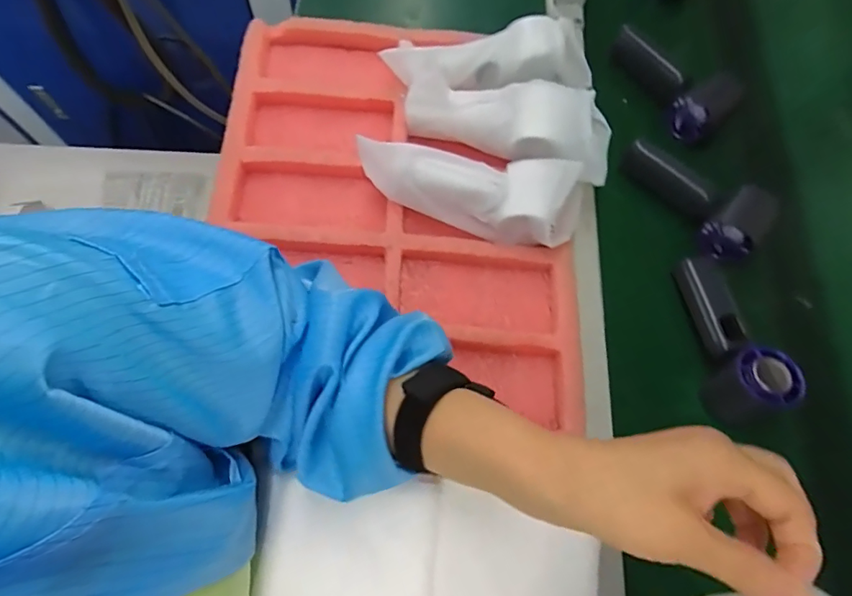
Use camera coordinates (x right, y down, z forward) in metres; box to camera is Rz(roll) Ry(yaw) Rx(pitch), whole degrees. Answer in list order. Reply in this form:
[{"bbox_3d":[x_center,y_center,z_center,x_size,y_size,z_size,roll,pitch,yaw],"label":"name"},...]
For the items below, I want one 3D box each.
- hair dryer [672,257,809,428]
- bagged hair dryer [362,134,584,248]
[{"bbox_3d":[0.271,0.032,0.432,0.056,0.048,0.155,-2,55,-3],"label":"hair dryer"},{"bbox_3d":[0.041,-0.103,0.432,0.193,0.057,0.069,19,72,-1],"label":"bagged hair dryer"}]

